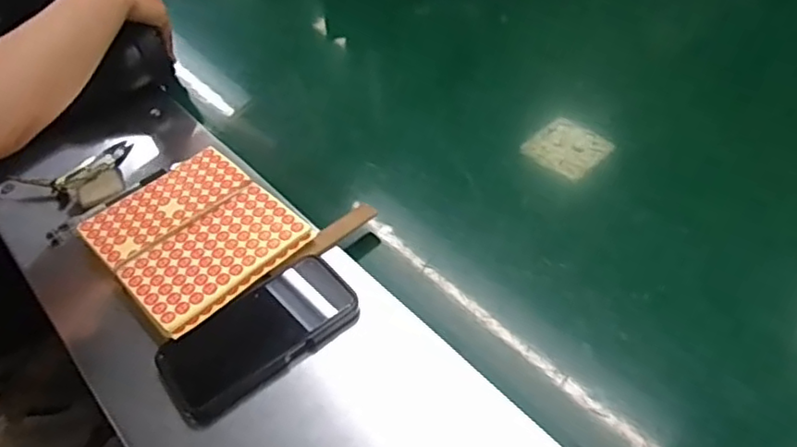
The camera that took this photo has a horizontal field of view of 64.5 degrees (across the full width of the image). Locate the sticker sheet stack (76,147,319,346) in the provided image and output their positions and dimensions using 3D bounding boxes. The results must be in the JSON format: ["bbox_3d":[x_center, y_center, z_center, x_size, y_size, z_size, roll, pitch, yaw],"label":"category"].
[{"bbox_3d":[-0.197,0.013,0.606,0.180,0.022,0.163,33,60,29],"label":"sticker sheet stack"}]

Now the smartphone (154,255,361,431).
[{"bbox_3d":[-0.119,0.093,0.540,0.168,0.012,0.083,-36,55,-22],"label":"smartphone"}]

